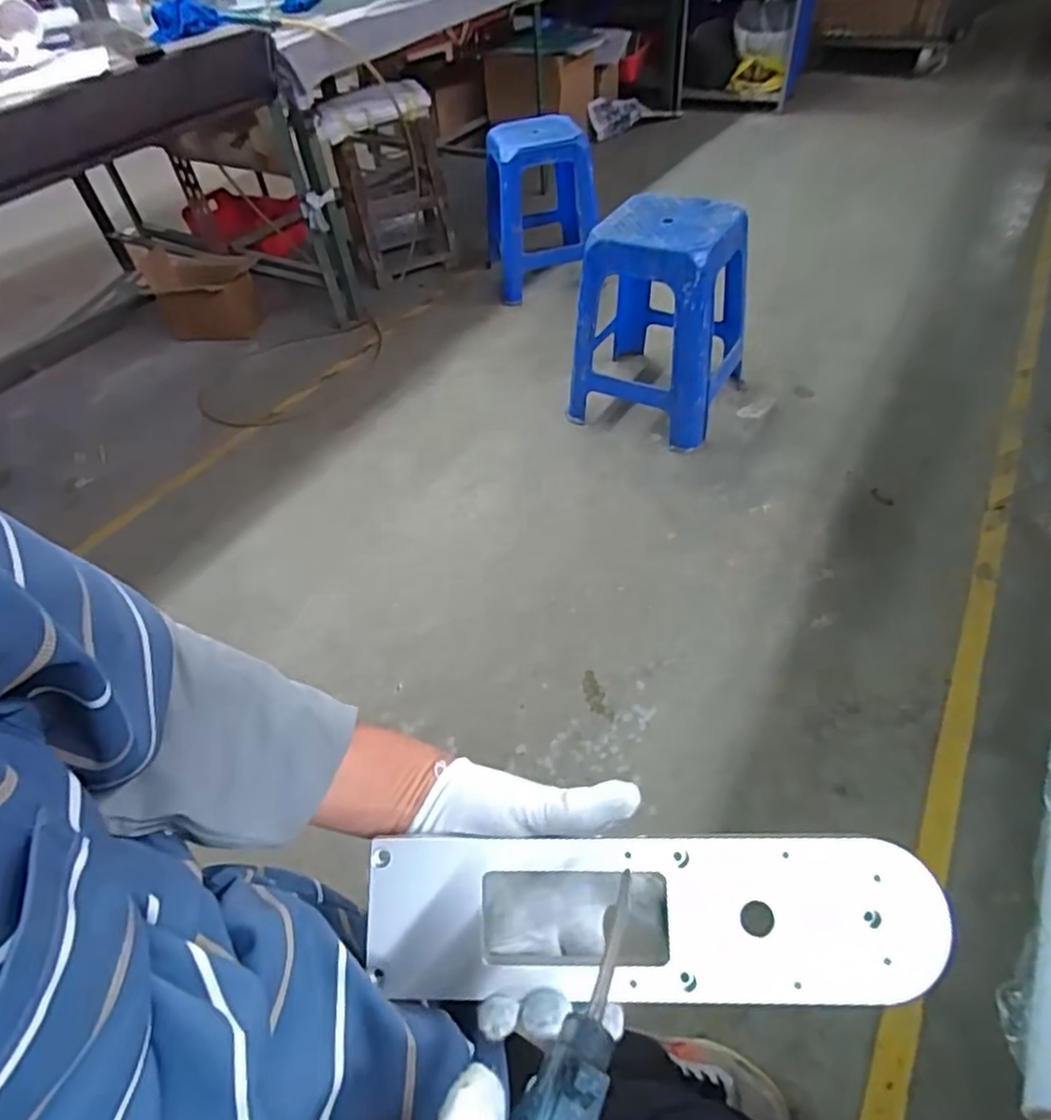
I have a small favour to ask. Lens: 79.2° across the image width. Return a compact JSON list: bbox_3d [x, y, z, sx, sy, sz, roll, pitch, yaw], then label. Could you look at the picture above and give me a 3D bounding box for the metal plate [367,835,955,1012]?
[{"bbox_3d":[0.064,0.193,0.340,0.298,0.006,0.081,-2,76,4],"label":"metal plate"}]

